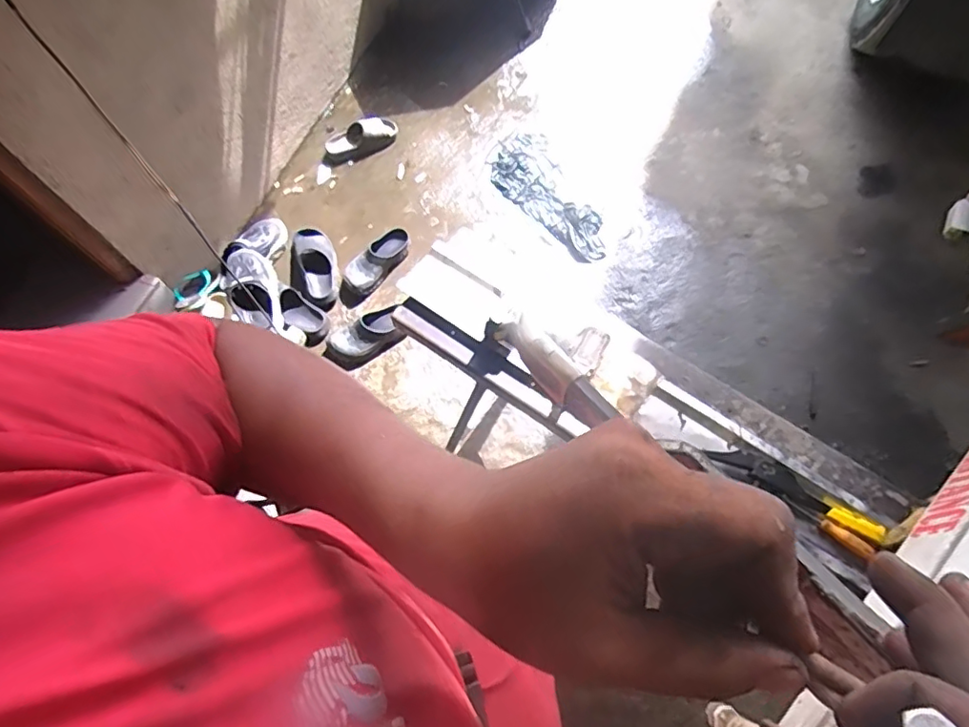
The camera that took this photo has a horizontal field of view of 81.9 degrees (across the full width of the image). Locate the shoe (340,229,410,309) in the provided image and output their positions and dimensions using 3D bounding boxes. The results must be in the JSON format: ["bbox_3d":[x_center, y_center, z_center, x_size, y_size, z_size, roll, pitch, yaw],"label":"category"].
[{"bbox_3d":[-0.345,-0.314,1.769,0.116,0.091,0.300,37,73,15],"label":"shoe"}]

